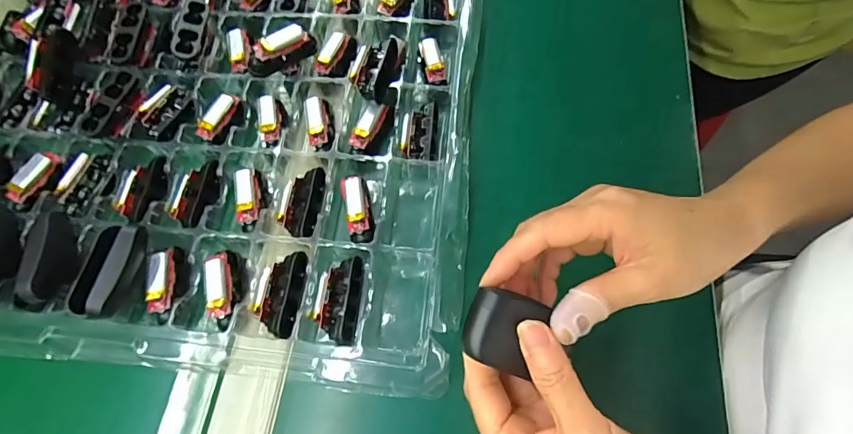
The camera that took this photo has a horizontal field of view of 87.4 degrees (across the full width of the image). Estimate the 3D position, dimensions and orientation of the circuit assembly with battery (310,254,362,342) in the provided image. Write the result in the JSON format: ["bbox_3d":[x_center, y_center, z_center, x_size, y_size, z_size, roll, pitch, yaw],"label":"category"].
[{"bbox_3d":[-0.063,0.057,0.315,0.029,0.015,0.060,2,67,3],"label":"circuit assembly with battery"}]

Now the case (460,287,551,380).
[{"bbox_3d":[0.038,0.056,0.235,0.037,0.024,0.035,23,91,-7],"label":"case"}]

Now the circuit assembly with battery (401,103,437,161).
[{"bbox_3d":[-0.006,-0.069,0.367,0.027,0.020,0.048,7,67,5],"label":"circuit assembly with battery"}]

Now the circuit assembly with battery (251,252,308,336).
[{"bbox_3d":[-0.105,0.054,0.320,0.028,0.014,0.060,4,67,4],"label":"circuit assembly with battery"}]

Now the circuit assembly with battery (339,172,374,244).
[{"bbox_3d":[-0.052,-0.006,0.334,0.019,0.021,0.049,-12,67,-3],"label":"circuit assembly with battery"}]

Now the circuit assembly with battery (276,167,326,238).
[{"bbox_3d":[-0.097,-0.012,0.348,0.028,0.013,0.056,8,67,6],"label":"circuit assembly with battery"}]

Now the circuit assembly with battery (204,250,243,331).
[{"bbox_3d":[-0.144,0.050,0.319,0.017,0.024,0.055,-14,67,-4],"label":"circuit assembly with battery"}]

